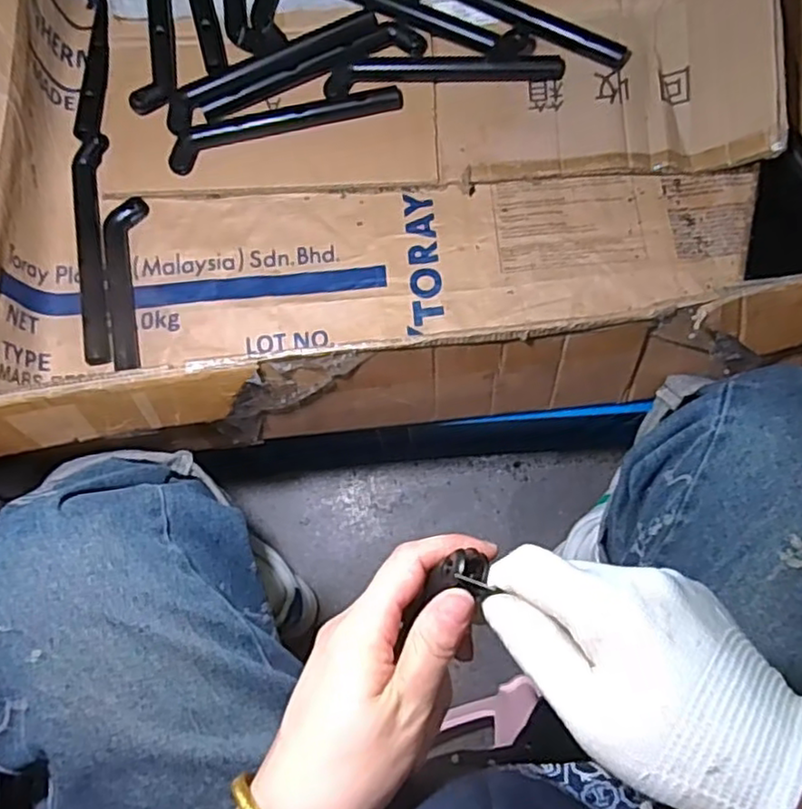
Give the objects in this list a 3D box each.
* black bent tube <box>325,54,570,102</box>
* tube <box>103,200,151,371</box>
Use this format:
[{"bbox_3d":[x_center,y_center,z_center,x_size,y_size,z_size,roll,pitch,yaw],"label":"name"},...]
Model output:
[{"bbox_3d":[0.044,-0.353,0.696,0.245,0.015,0.040,-5,78,0],"label":"black bent tube"},{"bbox_3d":[-0.283,-0.122,0.674,0.040,0.016,0.182,-2,78,1],"label":"tube"}]

